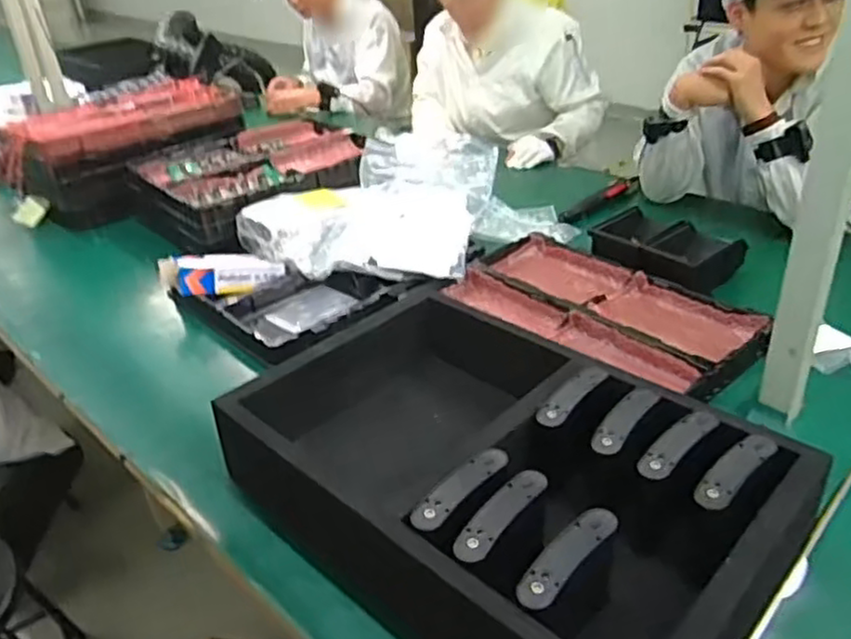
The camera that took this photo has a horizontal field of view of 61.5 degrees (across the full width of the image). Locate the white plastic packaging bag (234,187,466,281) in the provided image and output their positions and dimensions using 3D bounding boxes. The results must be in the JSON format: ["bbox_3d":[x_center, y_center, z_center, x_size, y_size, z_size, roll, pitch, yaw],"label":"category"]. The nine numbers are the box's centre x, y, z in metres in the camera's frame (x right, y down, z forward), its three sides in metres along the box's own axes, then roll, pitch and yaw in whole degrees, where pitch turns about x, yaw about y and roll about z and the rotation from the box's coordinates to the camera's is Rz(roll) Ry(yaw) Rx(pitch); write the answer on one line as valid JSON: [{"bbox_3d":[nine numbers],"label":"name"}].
[{"bbox_3d":[-0.132,-0.158,1.340,0.416,0.117,0.222,1,32,7],"label":"white plastic packaging bag"}]

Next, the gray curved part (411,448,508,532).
[{"bbox_3d":[0.032,0.159,0.686,0.041,0.013,0.132,22,40,35],"label":"gray curved part"}]

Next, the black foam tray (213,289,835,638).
[{"bbox_3d":[0.078,0.164,0.780,0.548,0.122,0.371,25,42,38],"label":"black foam tray"}]

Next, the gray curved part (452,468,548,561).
[{"bbox_3d":[0.067,0.175,0.652,0.037,0.008,0.121,21,39,33],"label":"gray curved part"}]

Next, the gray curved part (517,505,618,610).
[{"bbox_3d":[0.117,0.200,0.608,0.039,0.015,0.121,23,41,36],"label":"gray curved part"}]

